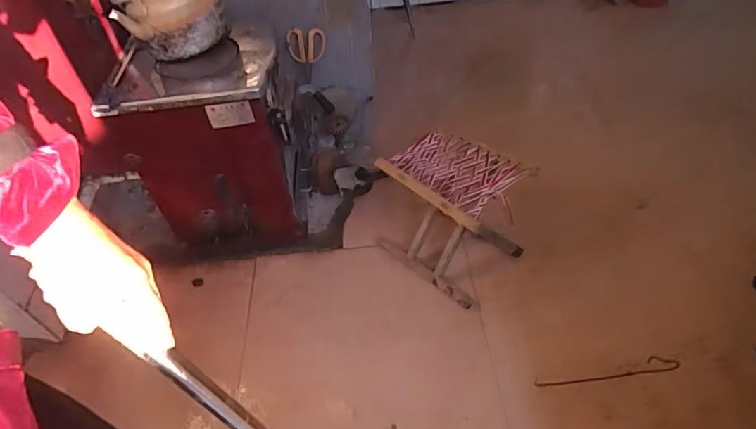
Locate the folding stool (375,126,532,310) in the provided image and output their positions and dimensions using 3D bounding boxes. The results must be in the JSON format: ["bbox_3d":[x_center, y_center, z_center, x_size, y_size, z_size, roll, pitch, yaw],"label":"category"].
[{"bbox_3d":[0.188,0.001,1.285,0.243,0.313,0.315,-36,55,-27],"label":"folding stool"}]

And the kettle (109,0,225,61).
[{"bbox_3d":[-0.467,-0.468,1.120,0.223,0.143,0.208,-18,48,-14],"label":"kettle"}]

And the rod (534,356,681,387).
[{"bbox_3d":[0.526,0.361,1.130,0.338,0.008,0.036,-6,48,-3],"label":"rod"}]

